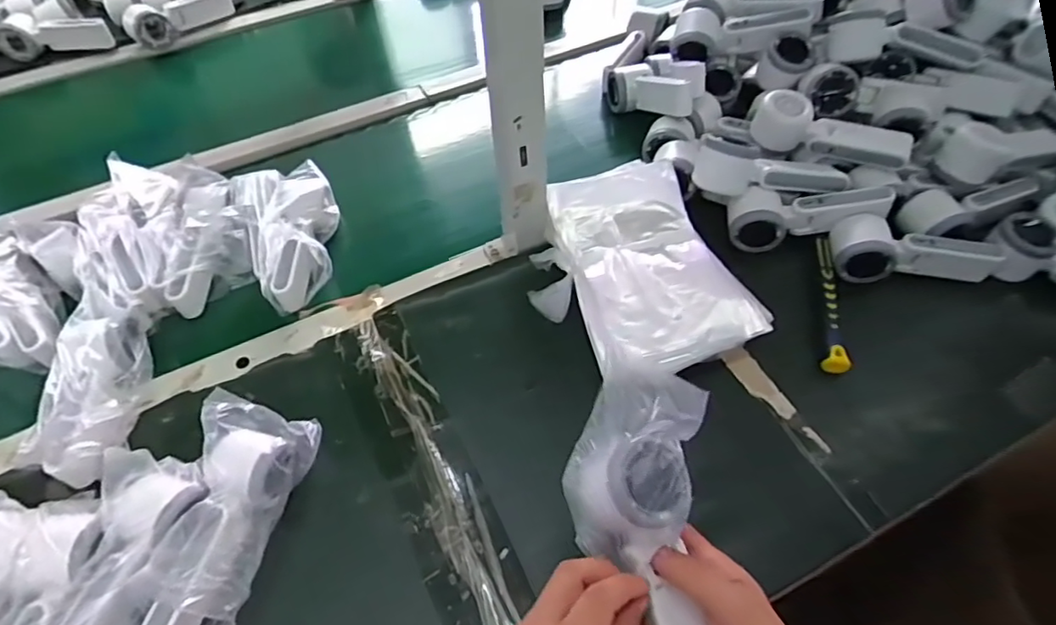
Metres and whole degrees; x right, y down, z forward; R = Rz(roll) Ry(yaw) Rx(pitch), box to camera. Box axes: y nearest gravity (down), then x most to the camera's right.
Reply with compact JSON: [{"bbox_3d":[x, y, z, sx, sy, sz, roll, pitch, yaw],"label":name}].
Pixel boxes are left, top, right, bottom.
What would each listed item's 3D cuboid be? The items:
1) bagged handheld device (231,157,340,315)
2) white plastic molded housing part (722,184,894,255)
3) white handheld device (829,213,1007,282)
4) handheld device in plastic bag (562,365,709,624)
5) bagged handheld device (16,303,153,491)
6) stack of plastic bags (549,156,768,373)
[{"bbox_3d":[-0.266,-0.102,0.664,0.102,0.070,0.172,-23,57,-14],"label":"bagged handheld device"},{"bbox_3d":[0.305,-0.110,0.634,0.166,0.051,0.050,-8,56,15],"label":"white plastic molded housing part"},{"bbox_3d":[0.413,-0.068,0.629,0.169,0.053,0.066,-1,57,-2],"label":"white handheld device"},{"bbox_3d":[0.084,0.140,0.387,0.106,0.051,0.216,-4,69,-3],"label":"handheld device in plastic bag"},{"bbox_3d":[-0.403,0.070,0.551,0.069,0.065,0.178,-13,55,-7],"label":"bagged handheld device"},{"bbox_3d":[0.122,-0.052,0.602,0.179,0.061,0.243,-13,55,-7],"label":"stack of plastic bags"}]

